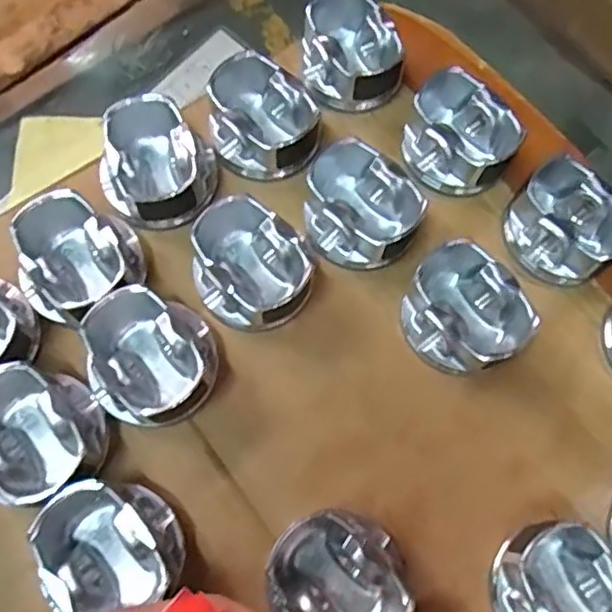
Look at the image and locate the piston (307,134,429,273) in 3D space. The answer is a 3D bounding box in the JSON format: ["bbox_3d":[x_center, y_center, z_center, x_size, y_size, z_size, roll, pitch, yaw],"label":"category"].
[{"bbox_3d":[0.034,-0.059,0.385,0.073,0.046,0.064,21,73,6],"label":"piston"}]

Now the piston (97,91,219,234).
[{"bbox_3d":[-0.092,-0.087,0.388,0.071,0.049,0.073,-28,75,-10],"label":"piston"}]

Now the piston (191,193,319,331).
[{"bbox_3d":[-0.031,-0.022,0.366,0.070,0.043,0.066,0,72,-1],"label":"piston"}]

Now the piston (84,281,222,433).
[{"bbox_3d":[-0.087,0.030,0.349,0.073,0.042,0.067,0,72,-1],"label":"piston"}]

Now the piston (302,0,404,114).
[{"bbox_3d":[0.030,-0.168,0.418,0.061,0.050,0.064,0,72,-1],"label":"piston"}]

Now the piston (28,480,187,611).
[{"bbox_3d":[-0.099,0.121,0.316,0.066,0.039,0.061,0,72,-1],"label":"piston"}]

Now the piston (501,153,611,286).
[{"bbox_3d":[0.160,-0.048,0.389,0.059,0.043,0.070,-41,77,-13],"label":"piston"}]

